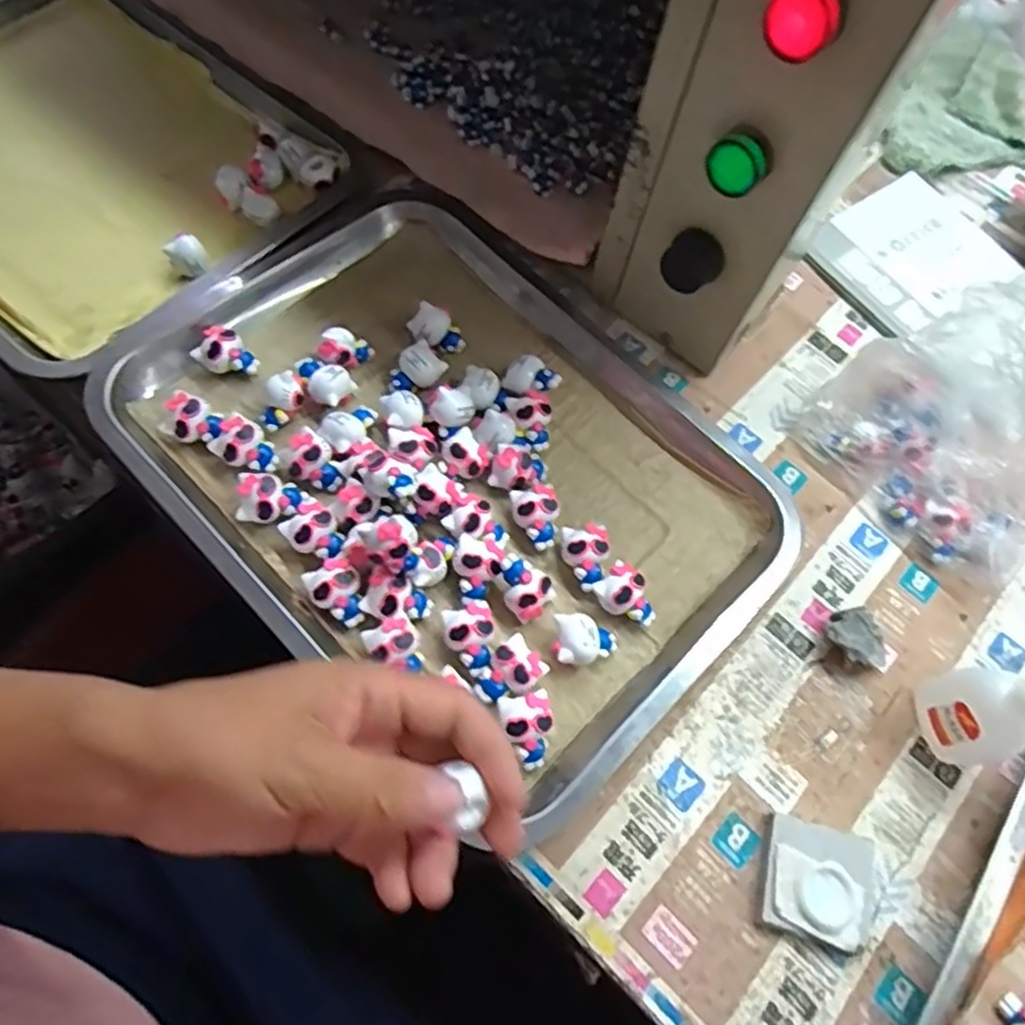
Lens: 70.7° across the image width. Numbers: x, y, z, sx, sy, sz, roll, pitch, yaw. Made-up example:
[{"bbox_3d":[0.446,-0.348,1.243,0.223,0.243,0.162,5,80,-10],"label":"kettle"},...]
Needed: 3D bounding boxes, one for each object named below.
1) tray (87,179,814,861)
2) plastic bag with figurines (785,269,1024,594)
[{"bbox_3d":[-0.030,-0.037,0.416,0.359,0.046,0.282,43,65,14],"label":"tray"},{"bbox_3d":[0.267,-0.045,0.421,0.112,0.109,0.147,-27,71,-17],"label":"plastic bag with figurines"}]

